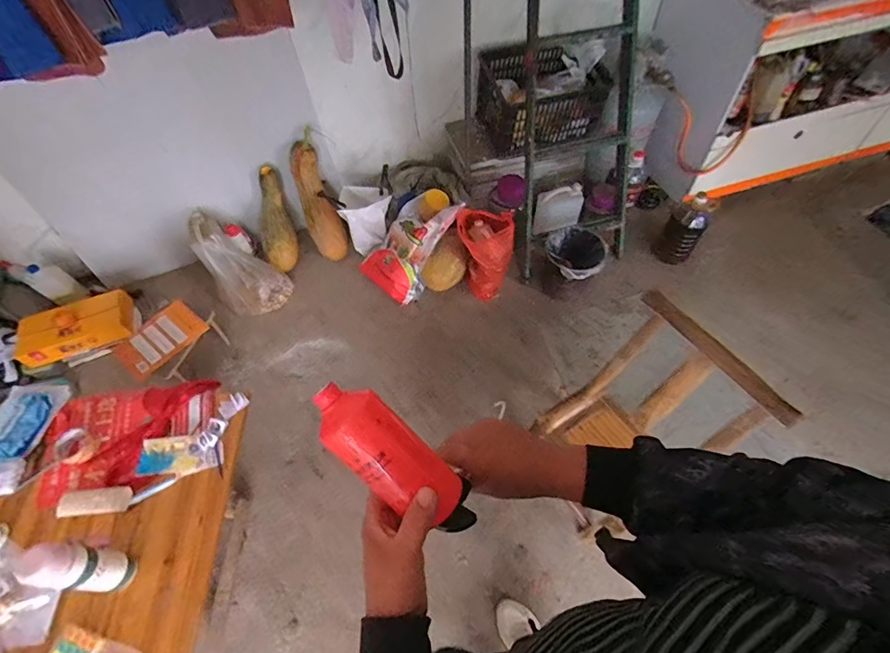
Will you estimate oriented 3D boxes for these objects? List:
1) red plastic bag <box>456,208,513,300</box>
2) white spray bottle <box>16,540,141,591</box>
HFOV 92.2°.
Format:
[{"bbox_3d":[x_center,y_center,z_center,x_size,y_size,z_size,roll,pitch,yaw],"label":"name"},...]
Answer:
[{"bbox_3d":[0.188,-0.328,1.865,0.235,0.346,0.280,-11,57,-4],"label":"red plastic bag"},{"bbox_3d":[-0.716,0.481,0.852,0.063,0.237,0.080,6,57,7],"label":"white spray bottle"}]

